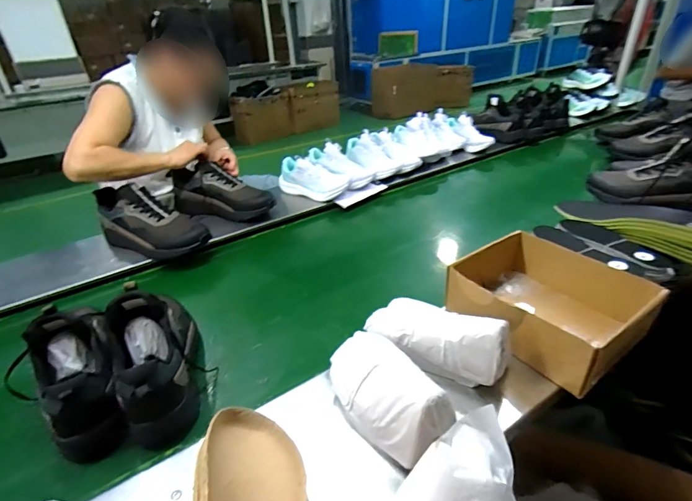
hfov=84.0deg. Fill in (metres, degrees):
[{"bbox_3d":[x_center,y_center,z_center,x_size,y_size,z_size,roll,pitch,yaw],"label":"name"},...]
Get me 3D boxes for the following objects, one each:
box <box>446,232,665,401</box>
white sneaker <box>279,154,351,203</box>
[{"bbox_3d":[0.350,0.090,0.670,0.245,0.097,0.263,-21,35,-26],"label":"box"},{"bbox_3d":[-0.096,-0.232,1.225,0.221,0.101,0.110,19,38,32],"label":"white sneaker"}]

